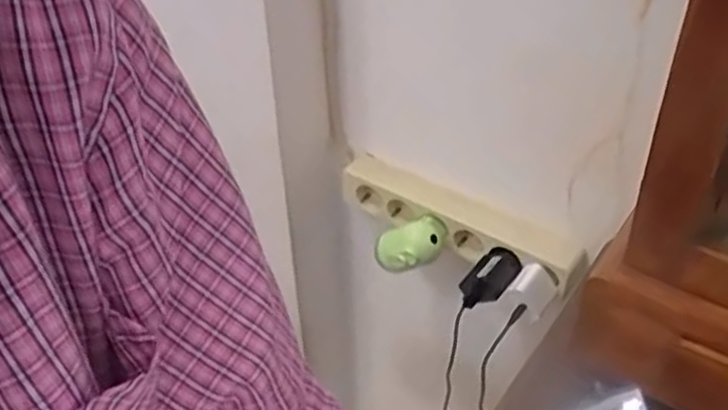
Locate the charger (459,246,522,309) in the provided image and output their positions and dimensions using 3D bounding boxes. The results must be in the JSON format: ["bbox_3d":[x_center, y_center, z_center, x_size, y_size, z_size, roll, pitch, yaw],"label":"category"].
[{"bbox_3d":[0.130,0.077,0.796,0.072,0.026,0.039,-40,52,-21],"label":"charger"}]

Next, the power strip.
[{"bbox_3d":[0.100,0.020,0.859,0.296,0.057,0.046,24,45,27],"label":"power strip"}]

